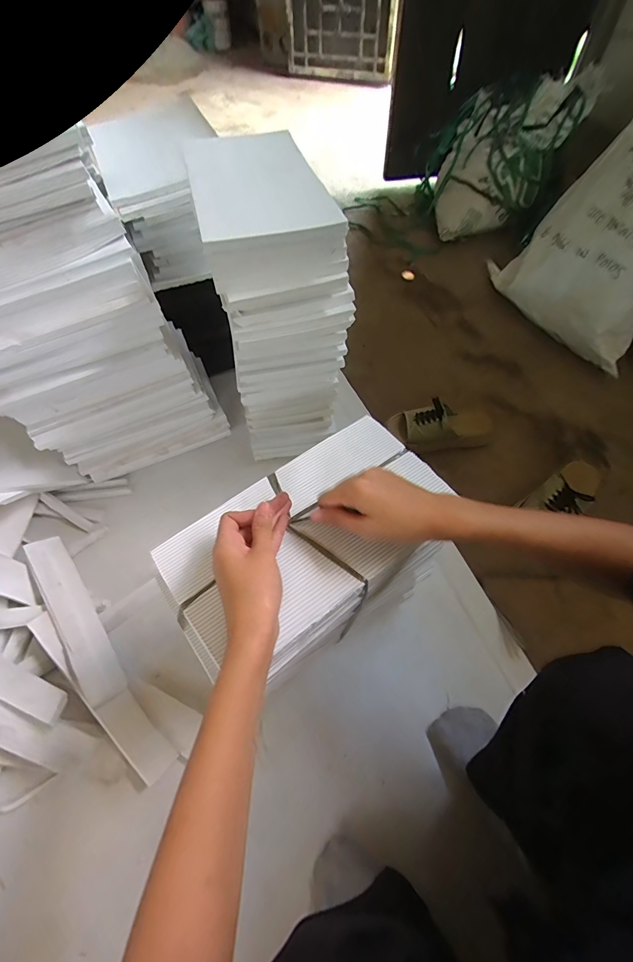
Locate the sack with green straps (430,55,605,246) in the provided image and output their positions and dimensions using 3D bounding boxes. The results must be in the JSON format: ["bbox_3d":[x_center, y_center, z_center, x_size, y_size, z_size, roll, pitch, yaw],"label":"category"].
[{"bbox_3d":[0.615,-1.084,1.280,0.417,0.318,0.504,23,62,11],"label":"sack with green straps"}]

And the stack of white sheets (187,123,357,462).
[{"bbox_3d":[-0.065,-0.252,0.598,0.154,0.378,0.237,-12,62,-8],"label":"stack of white sheets"}]

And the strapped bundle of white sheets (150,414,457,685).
[{"bbox_3d":[0.001,0.058,0.378,0.285,0.041,0.174,-33,66,-18],"label":"strapped bundle of white sheets"}]

